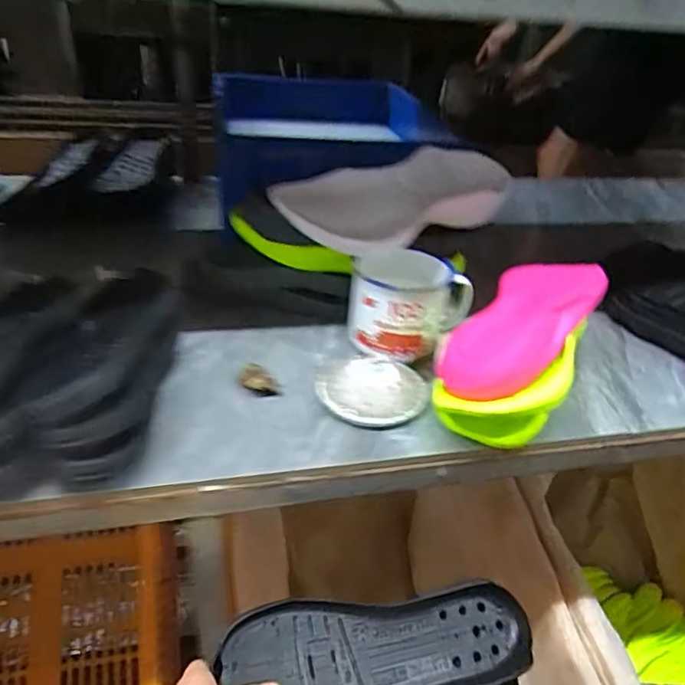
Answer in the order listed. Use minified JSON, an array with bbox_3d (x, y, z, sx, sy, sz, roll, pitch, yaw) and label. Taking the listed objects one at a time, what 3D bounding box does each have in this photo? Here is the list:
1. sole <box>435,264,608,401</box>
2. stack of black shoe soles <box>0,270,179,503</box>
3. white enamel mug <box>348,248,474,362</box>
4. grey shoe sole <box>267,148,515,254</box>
[{"bbox_3d":[0.161,-0.020,0.530,0.089,0.030,0.204,29,53,31],"label":"sole"},{"bbox_3d":[-0.226,0.013,0.502,0.138,0.092,0.261,1,34,-7],"label":"stack of black shoe soles"},{"bbox_3d":[0.070,-0.047,0.632,0.097,0.093,0.120,28,39,30],"label":"white enamel mug"},{"bbox_3d":[0.052,-0.163,0.649,0.265,0.065,0.115,-14,38,-27],"label":"grey shoe sole"}]

